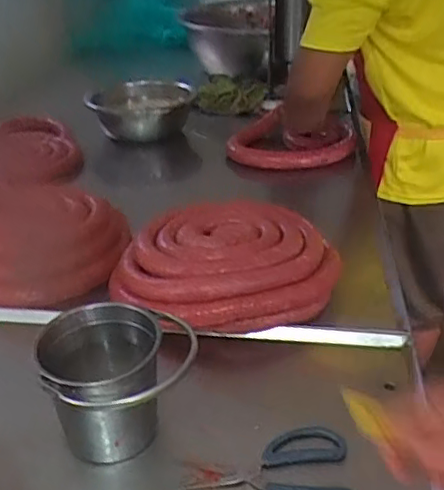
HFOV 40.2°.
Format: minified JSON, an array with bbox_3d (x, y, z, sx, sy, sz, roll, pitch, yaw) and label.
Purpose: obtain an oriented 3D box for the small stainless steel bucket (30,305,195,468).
[{"bbox_3d":[-0.121,0.161,0.666,0.143,0.139,0.143,-2,30,1],"label":"small stainless steel bucket"}]

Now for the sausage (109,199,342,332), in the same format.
[{"bbox_3d":[0.009,0.032,0.932,0.345,0.094,0.242,-4,30,-4],"label":"sausage"}]

